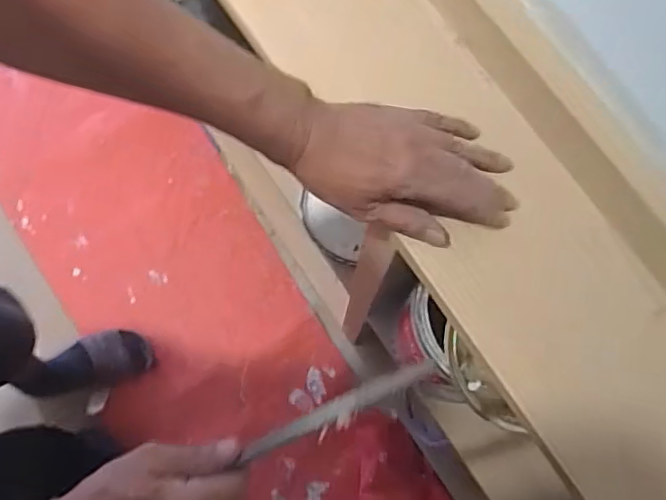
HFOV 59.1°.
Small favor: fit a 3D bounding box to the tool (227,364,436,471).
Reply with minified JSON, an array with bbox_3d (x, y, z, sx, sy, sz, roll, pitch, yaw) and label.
[{"bbox_3d":[-0.002,0.106,0.380,0.150,0.010,0.011,-31,75,19],"label":"tool"}]

